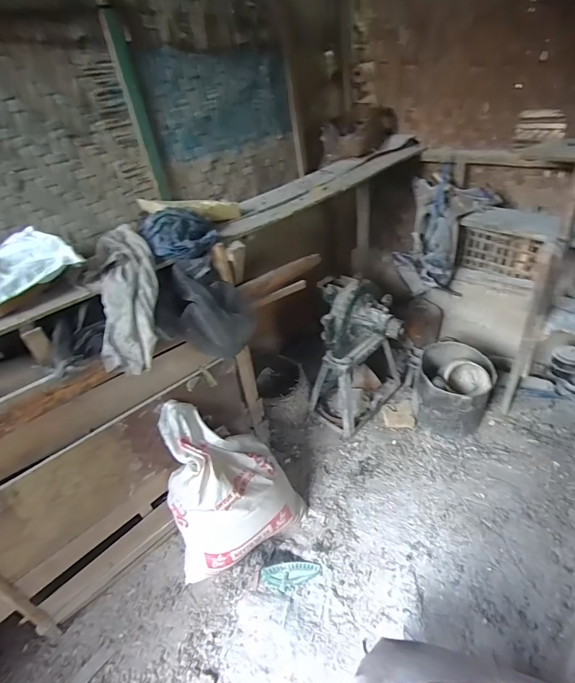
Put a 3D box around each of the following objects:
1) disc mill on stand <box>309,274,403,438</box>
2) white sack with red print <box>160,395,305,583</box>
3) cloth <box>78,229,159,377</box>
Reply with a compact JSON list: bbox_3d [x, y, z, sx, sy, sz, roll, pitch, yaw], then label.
[{"bbox_3d":[0.339,0.075,1.852,0.430,0.764,0.410,2,36,14],"label":"disc mill on stand"},{"bbox_3d":[-0.201,0.543,1.368,0.478,0.578,0.335,-11,35,-5],"label":"white sack with red print"},{"bbox_3d":[-0.497,-0.153,1.113,0.194,0.126,0.486,-11,75,-4],"label":"cloth"}]

